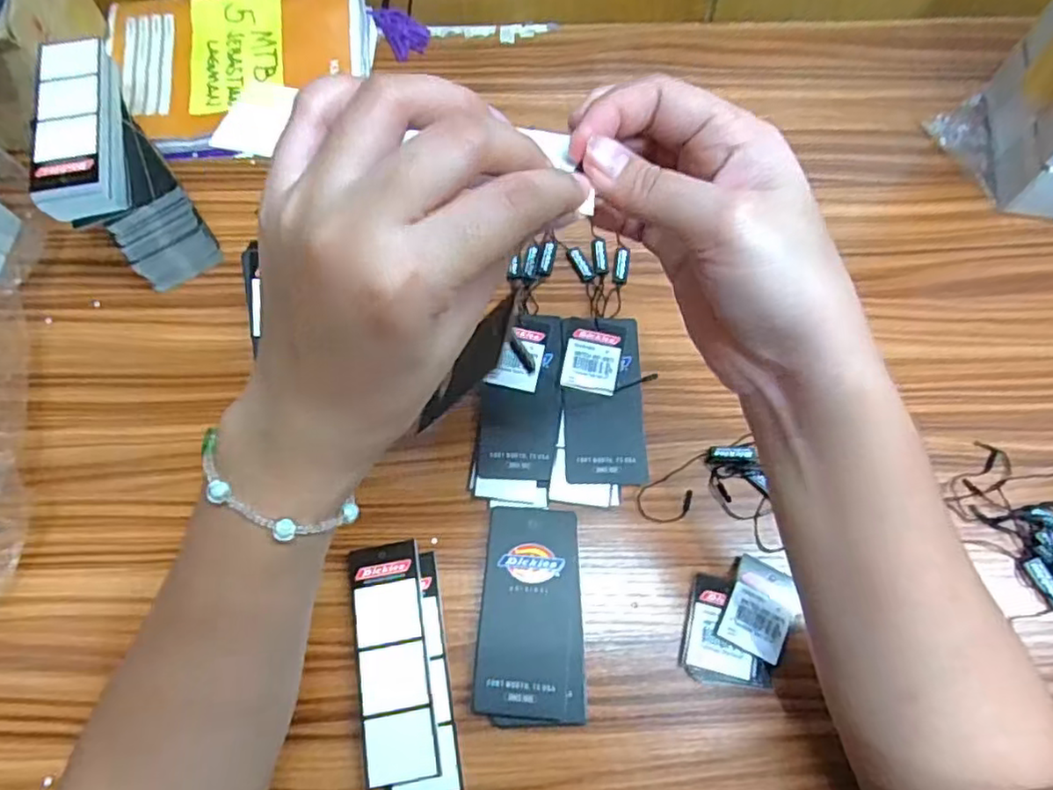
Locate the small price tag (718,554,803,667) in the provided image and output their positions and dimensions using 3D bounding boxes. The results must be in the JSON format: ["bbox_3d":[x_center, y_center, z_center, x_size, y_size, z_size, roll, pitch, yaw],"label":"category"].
[{"bbox_3d":[0.131,0.119,0.353,0.035,0.008,0.049,25,70,10],"label":"small price tag"}]

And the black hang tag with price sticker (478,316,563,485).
[{"bbox_3d":[-0.003,0.000,0.400,0.049,0.012,0.106,3,68,1],"label":"black hang tag with price sticker"}]

